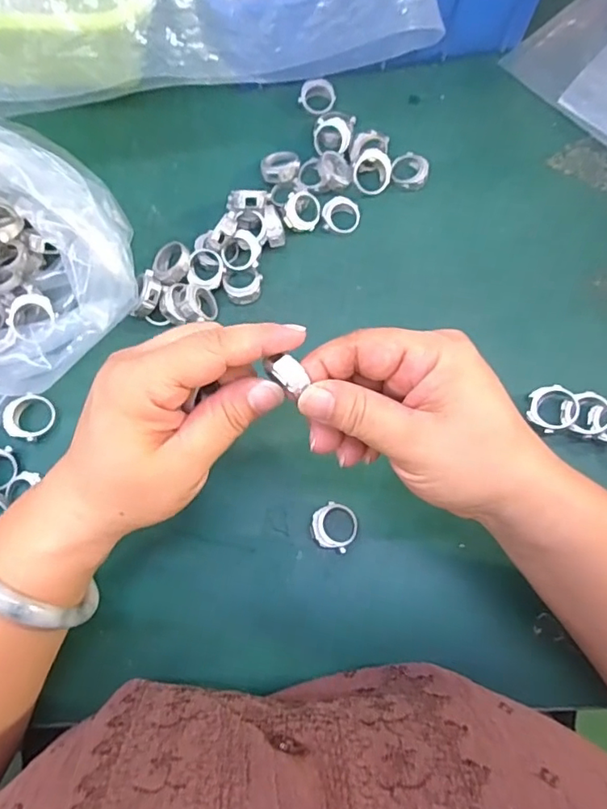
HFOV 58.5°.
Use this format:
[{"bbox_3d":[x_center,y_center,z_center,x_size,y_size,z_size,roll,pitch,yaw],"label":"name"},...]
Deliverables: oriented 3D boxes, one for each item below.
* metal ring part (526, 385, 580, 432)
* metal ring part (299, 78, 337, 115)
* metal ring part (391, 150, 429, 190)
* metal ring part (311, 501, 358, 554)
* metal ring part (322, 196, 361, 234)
[{"bbox_3d":[0.150,0.003,0.328,0.027,0.014,0.028,0,75,0],"label":"metal ring part"},{"bbox_3d":[0.011,-0.226,0.396,0.024,0.009,0.026,0,75,0],"label":"metal ring part"},{"bbox_3d":[0.075,-0.164,0.380,0.026,0.009,0.025,0,75,0],"label":"metal ring part"},{"bbox_3d":[0.018,0.070,0.313,0.026,0.009,0.026,17,75,5],"label":"metal ring part"},{"bbox_3d":[0.026,-0.130,0.370,0.025,0.008,0.023,0,75,0],"label":"metal ring part"}]

